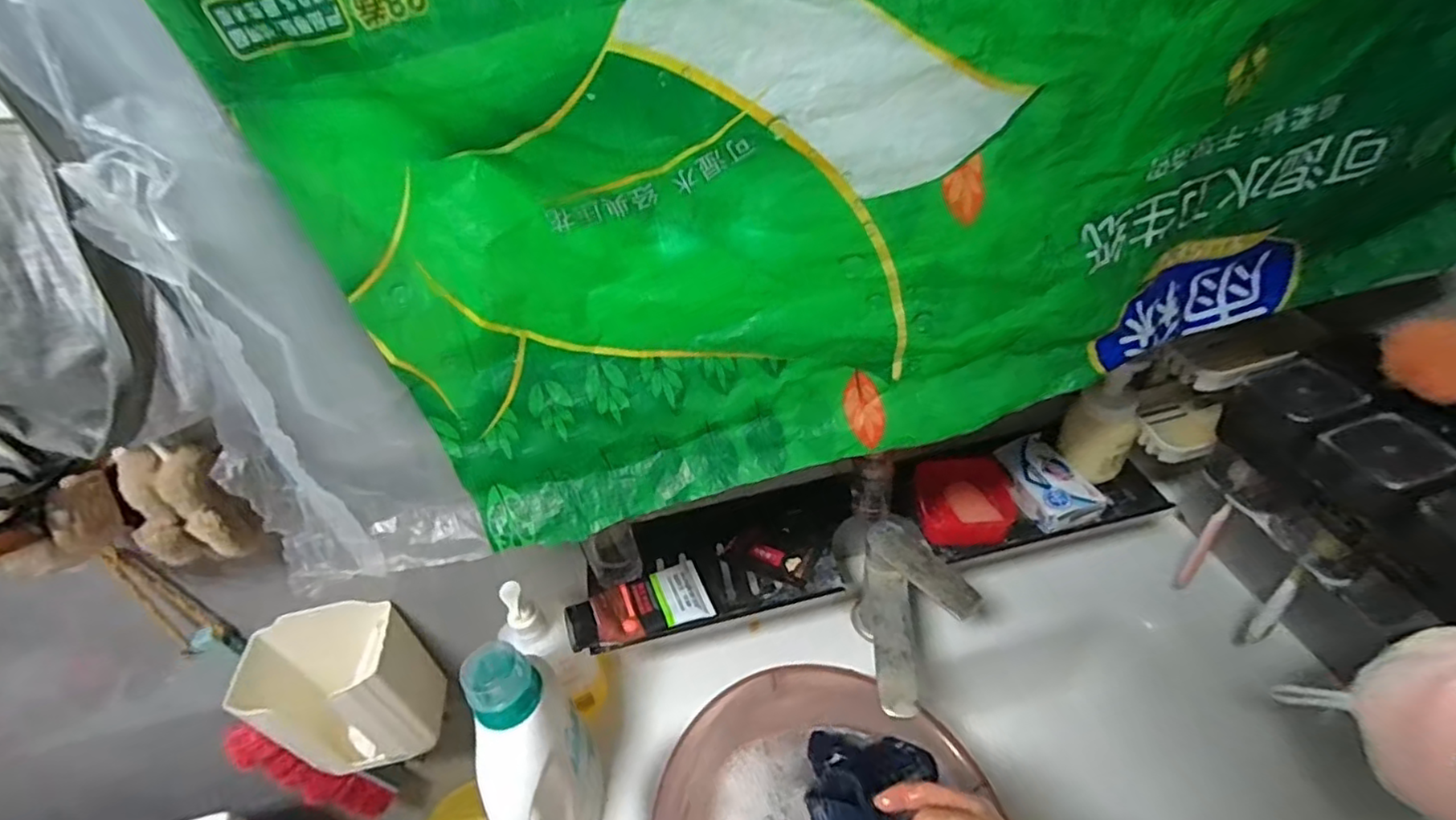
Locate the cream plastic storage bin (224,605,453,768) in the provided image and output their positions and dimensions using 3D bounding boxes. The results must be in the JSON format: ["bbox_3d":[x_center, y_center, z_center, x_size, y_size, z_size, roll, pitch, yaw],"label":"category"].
[{"bbox_3d":[-0.386,0.285,0.641,0.137,0.139,0.107,-7,40,1],"label":"cream plastic storage bin"}]

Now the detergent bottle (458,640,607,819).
[{"bbox_3d":[-0.160,0.293,0.524,0.072,0.228,0.127,-20,42,-14],"label":"detergent bottle"}]

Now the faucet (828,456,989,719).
[{"bbox_3d":[0.165,0.159,0.587,0.113,0.076,0.219,-5,58,4],"label":"faucet"}]

